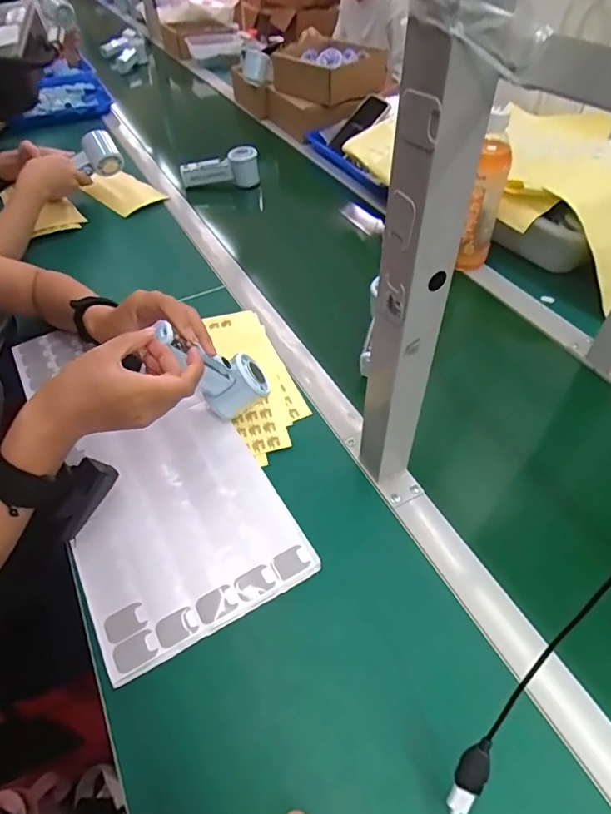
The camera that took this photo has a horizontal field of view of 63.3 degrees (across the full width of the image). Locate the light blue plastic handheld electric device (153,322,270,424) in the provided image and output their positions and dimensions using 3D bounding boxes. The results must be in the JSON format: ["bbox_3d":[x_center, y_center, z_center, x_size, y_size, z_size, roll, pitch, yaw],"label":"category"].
[{"bbox_3d":[-0.098,-0.041,0.517,0.066,0.150,0.043,-36,51,6],"label":"light blue plastic handheld electric device"}]

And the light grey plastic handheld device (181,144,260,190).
[{"bbox_3d":[-0.171,-0.473,0.992,0.154,0.068,0.047,-5,47,-3],"label":"light grey plastic handheld device"}]

